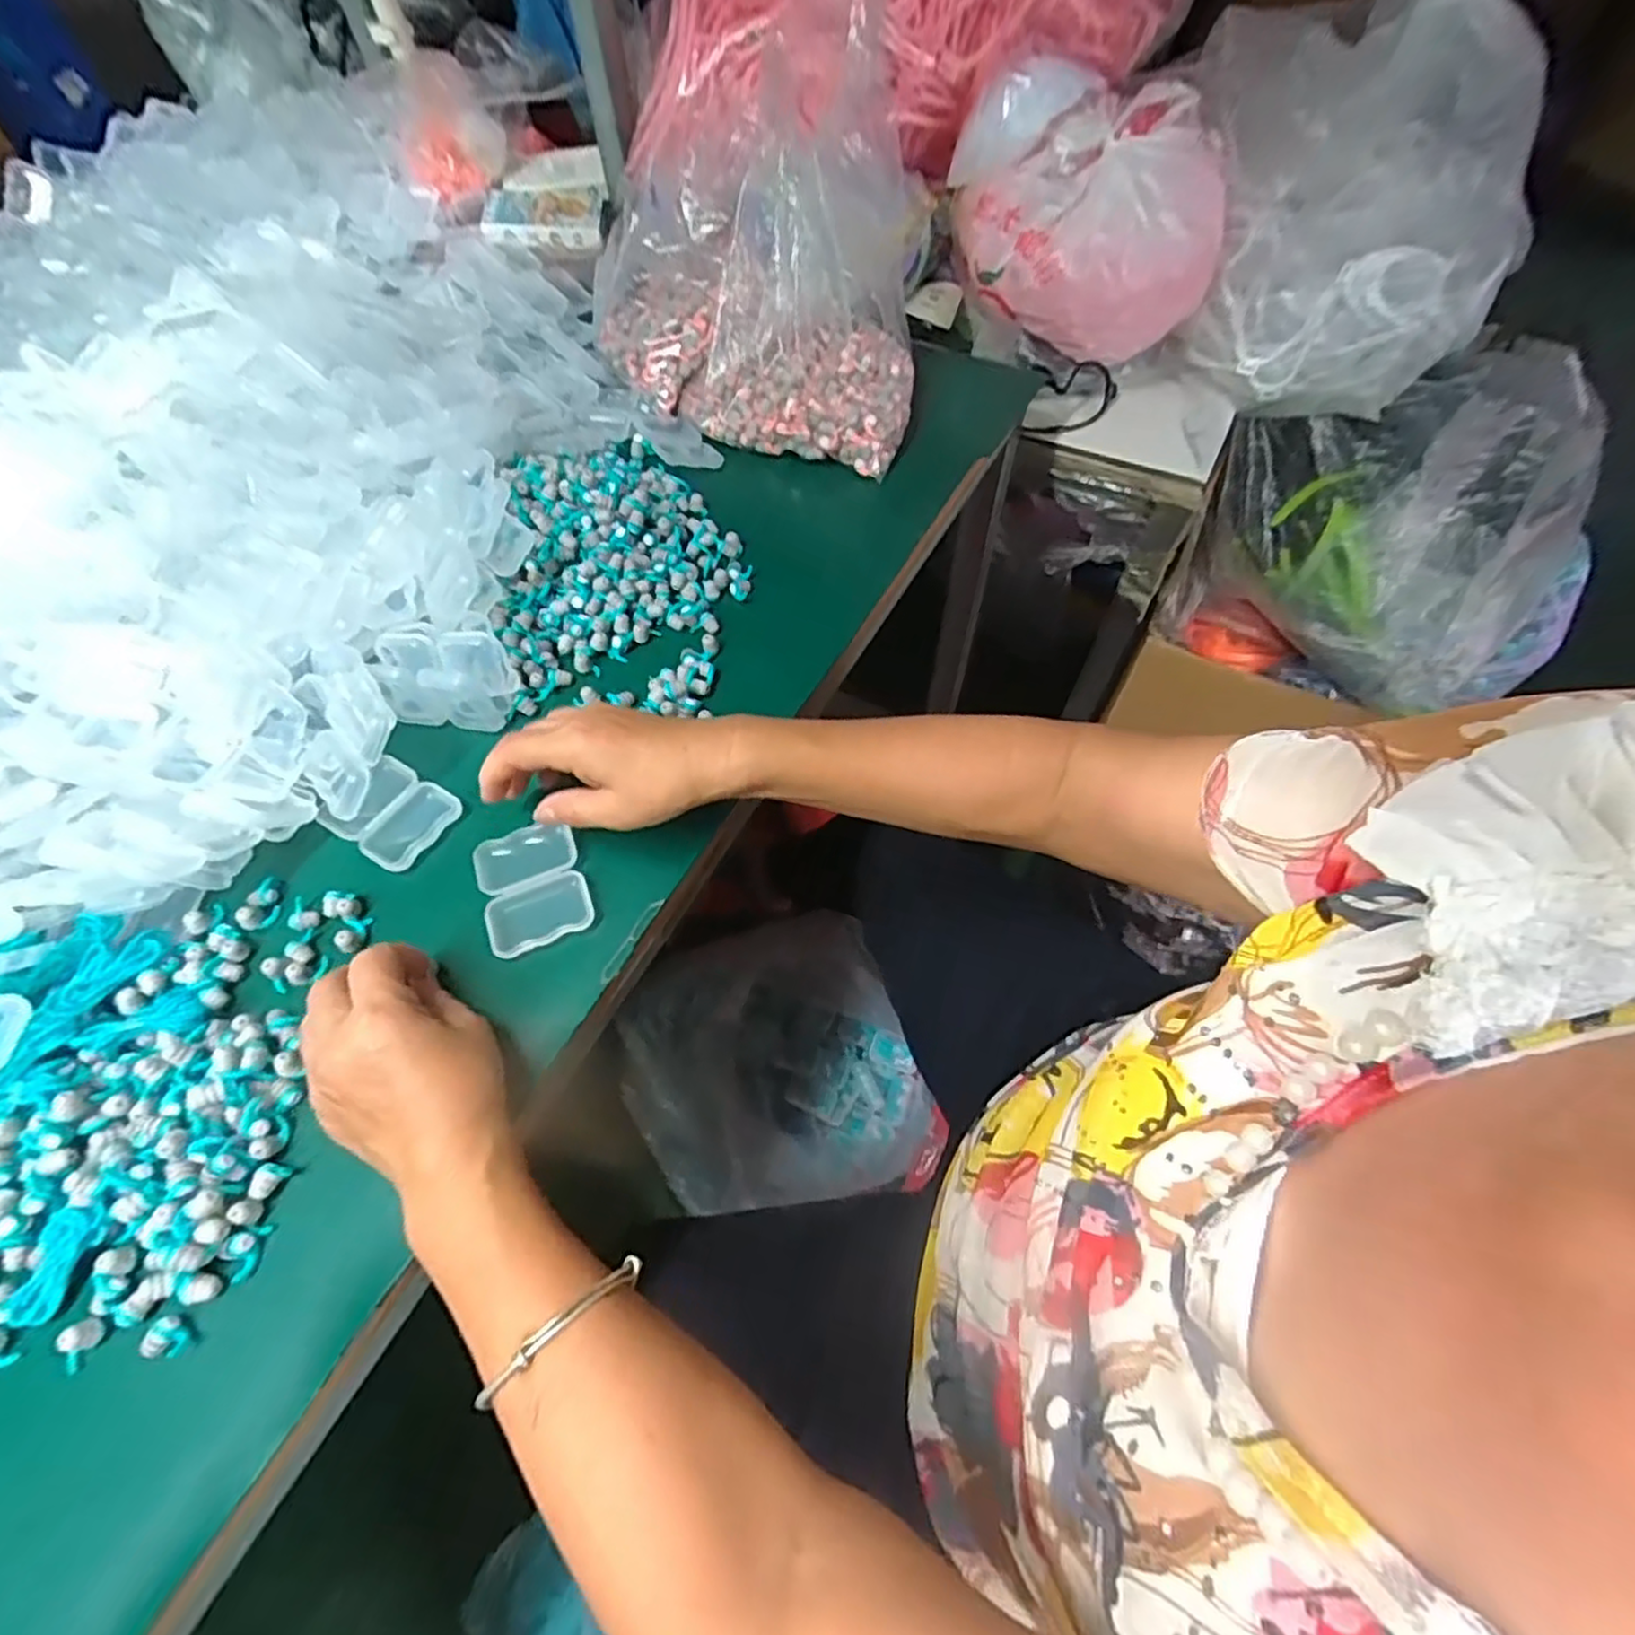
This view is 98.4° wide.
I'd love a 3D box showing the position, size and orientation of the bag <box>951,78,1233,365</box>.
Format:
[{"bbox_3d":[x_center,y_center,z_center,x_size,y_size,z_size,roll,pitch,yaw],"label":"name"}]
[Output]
[{"bbox_3d":[0.280,-0.584,0.703,0.247,0.152,0.170,-21,62,-11],"label":"bag"}]

